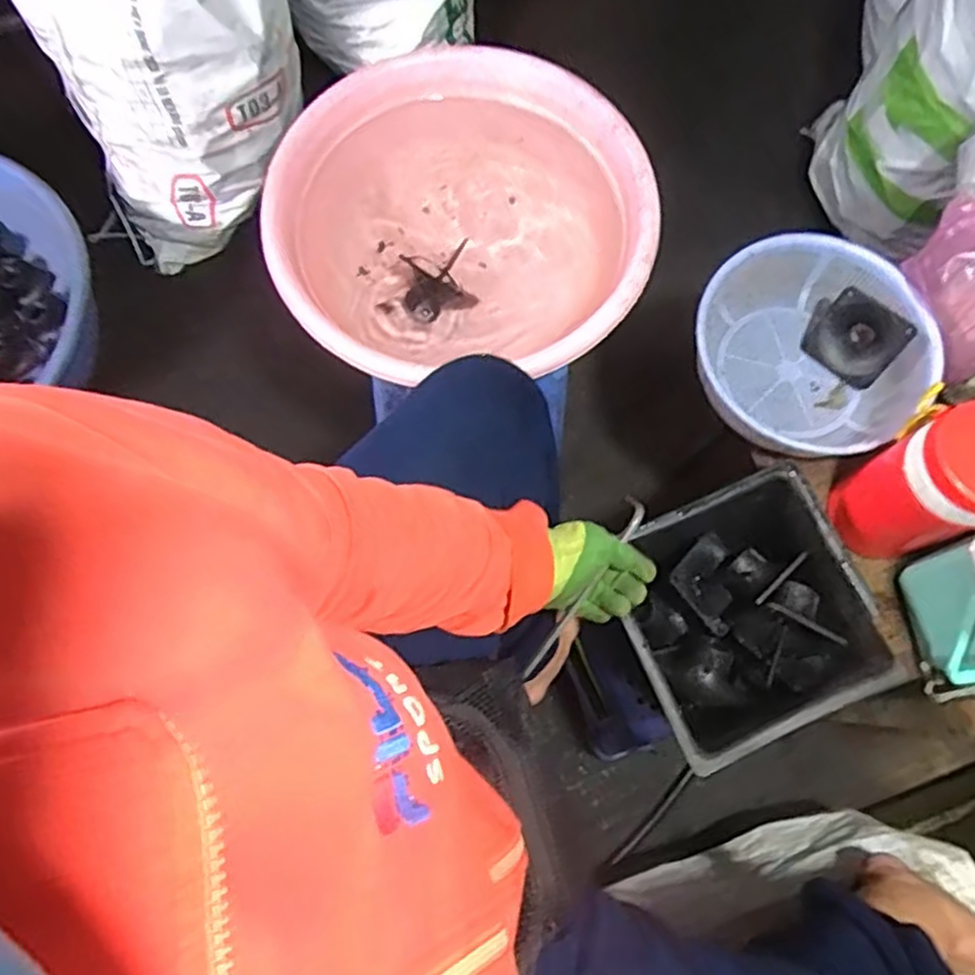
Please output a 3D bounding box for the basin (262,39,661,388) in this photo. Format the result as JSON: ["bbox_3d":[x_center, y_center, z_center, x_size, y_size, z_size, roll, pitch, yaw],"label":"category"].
[{"bbox_3d":[-0.027,-0.305,0.827,0.400,0.136,0.395,0,74,-1],"label":"basin"}]

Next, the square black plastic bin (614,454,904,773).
[{"bbox_3d":[0.267,0.134,0.767,0.262,0.149,0.232,-22,76,-7],"label":"square black plastic bin"}]

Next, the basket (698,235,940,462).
[{"bbox_3d":[0.360,-0.154,0.810,0.245,0.084,0.243,0,74,-1],"label":"basket"}]

